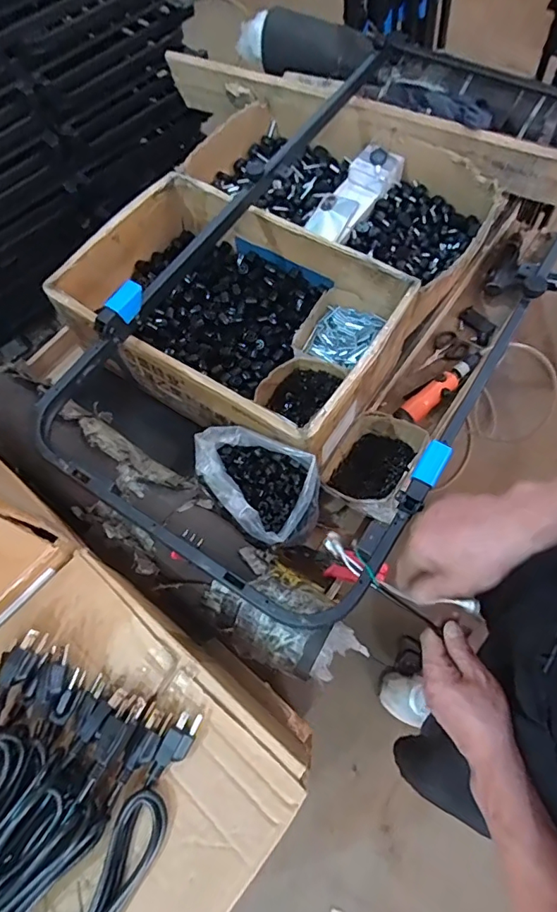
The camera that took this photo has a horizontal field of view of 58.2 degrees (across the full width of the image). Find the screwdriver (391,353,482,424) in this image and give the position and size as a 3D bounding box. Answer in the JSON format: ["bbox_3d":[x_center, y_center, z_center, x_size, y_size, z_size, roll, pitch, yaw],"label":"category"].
[{"bbox_3d":[0.294,-0.121,0.926,0.210,0.042,0.046,-36,69,-13],"label":"screwdriver"}]

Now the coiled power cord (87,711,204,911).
[{"bbox_3d":[-0.157,0.372,0.430,0.065,0.019,0.297,32,71,16],"label":"coiled power cord"}]

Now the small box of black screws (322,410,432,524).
[{"bbox_3d":[0.157,0.013,0.829,0.131,0.068,0.166,27,69,14],"label":"small box of black screws"}]

